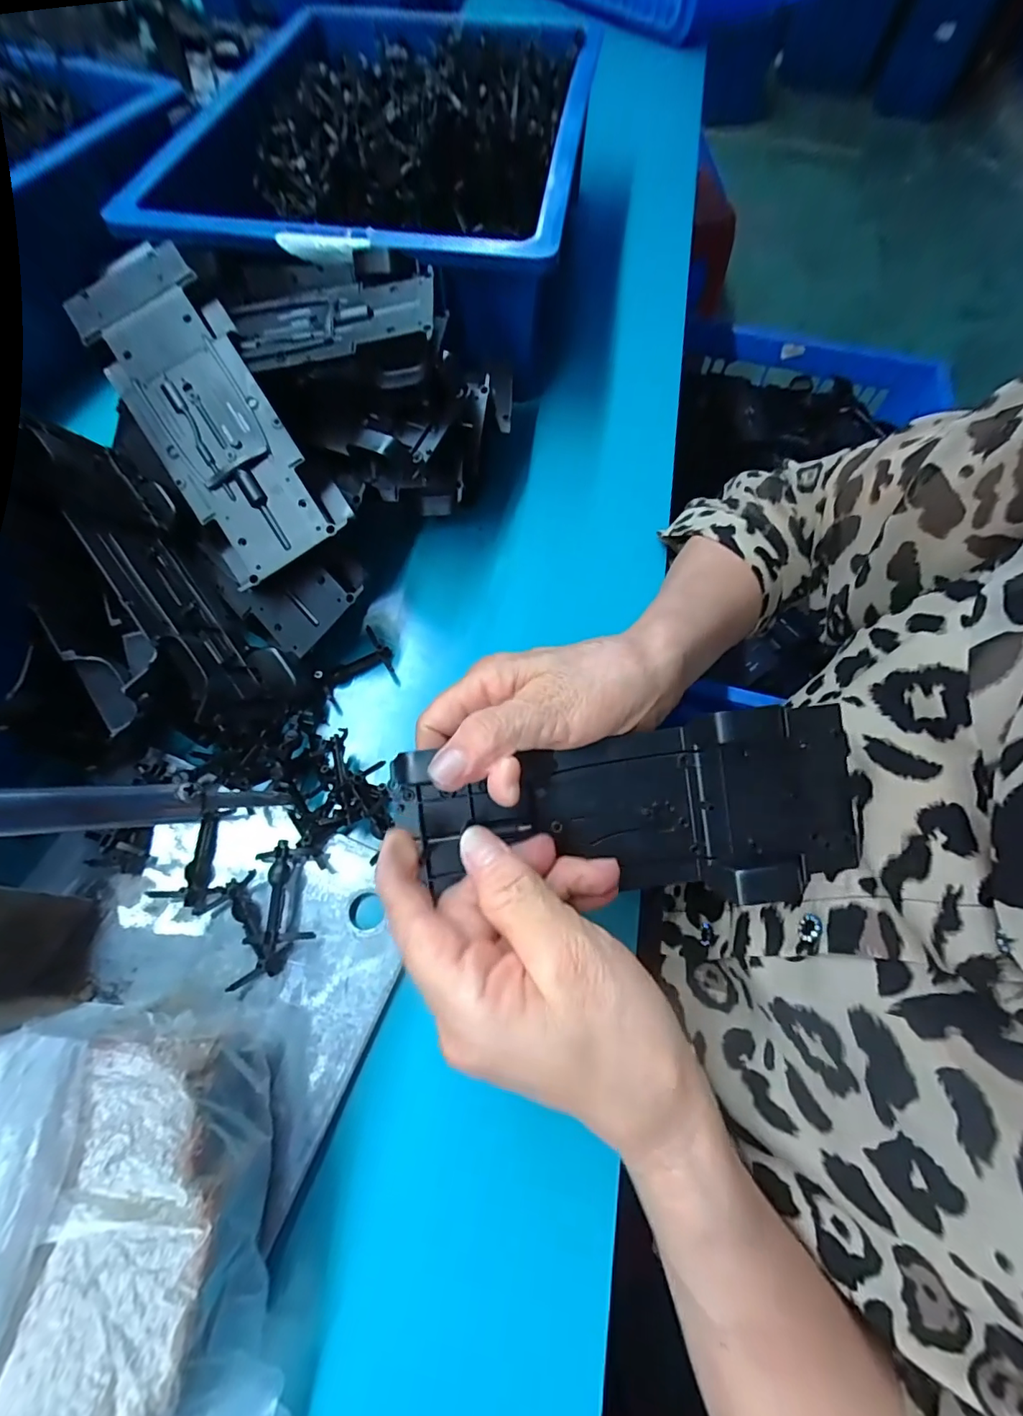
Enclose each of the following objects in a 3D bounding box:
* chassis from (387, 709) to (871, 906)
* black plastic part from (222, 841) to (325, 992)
[{"bbox_3d":[0.049,0.042,0.215,0.192,0.026,0.075,-2,91,3],"label":"chassis"},{"bbox_3d":[-0.115,0.103,0.252,0.033,0.014,0.067,5,66,-1],"label":"black plastic part"}]

